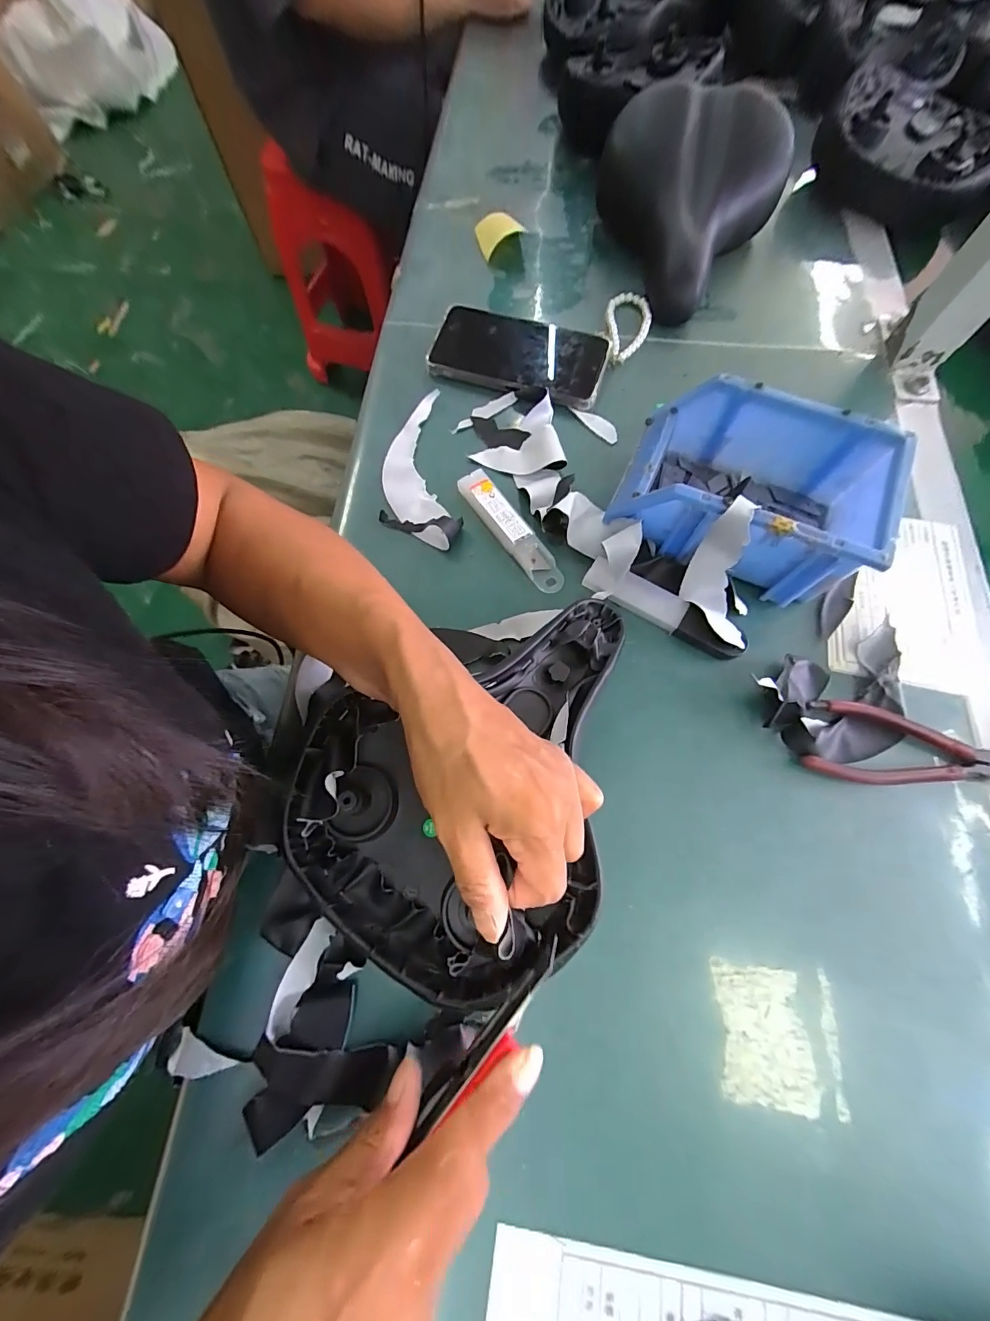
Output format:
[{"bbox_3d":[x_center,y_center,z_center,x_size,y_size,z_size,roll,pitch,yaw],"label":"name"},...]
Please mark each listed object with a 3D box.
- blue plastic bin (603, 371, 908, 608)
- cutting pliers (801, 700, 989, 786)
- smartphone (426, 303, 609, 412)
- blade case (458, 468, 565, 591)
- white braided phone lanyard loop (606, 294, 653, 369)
[{"bbox_3d":[0.187,-0.126,0.336,0.170,0.076,0.116,23,72,7],"label":"blue plastic bin"},{"bbox_3d":[0.290,0.064,0.307,0.153,0.013,0.053,10,71,3],"label":"cutting pliers"},{"bbox_3d":[0.022,-0.292,0.427,0.164,0.015,0.080,17,78,9],"label":"smartphone"},{"bbox_3d":[0.013,-0.108,0.369,0.026,0.013,0.126,-32,74,-11],"label":"blade case"},{"bbox_3d":[0.133,-0.334,0.450,0.045,0.015,0.099,10,71,3],"label":"white braided phone lanyard loop"}]

